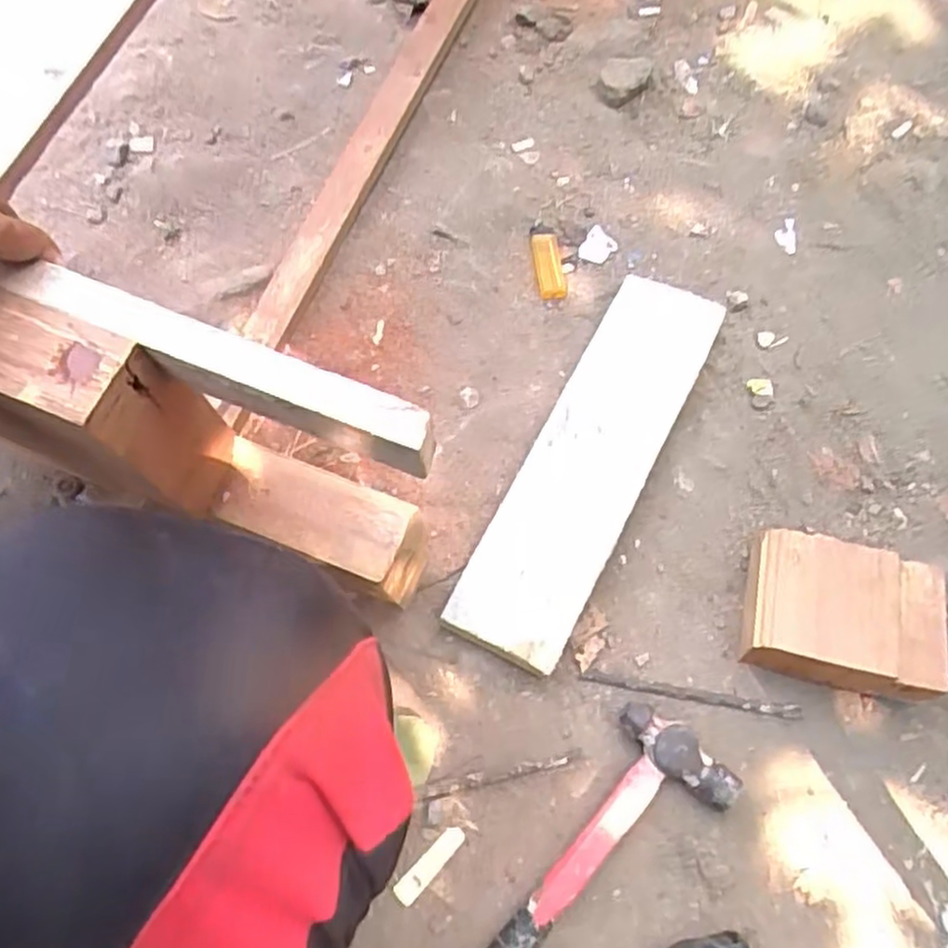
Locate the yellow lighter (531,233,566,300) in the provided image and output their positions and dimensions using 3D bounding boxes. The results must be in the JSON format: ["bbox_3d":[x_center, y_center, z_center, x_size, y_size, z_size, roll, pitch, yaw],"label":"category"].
[{"bbox_3d":[0.070,-0.194,0.694,0.025,0.012,0.069,-8,70,-1],"label":"yellow lighter"}]

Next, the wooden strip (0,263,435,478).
[{"bbox_3d":[-0.118,-0.051,0.342,0.214,0.035,0.022,23,72,6],"label":"wooden strip"}]

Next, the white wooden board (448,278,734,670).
[{"bbox_3d":[0.097,-0.014,0.620,0.095,0.039,0.356,26,73,11],"label":"white wooden board"}]

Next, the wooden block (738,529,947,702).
[{"bbox_3d":[0.279,0.106,0.564,0.133,0.056,0.101,13,71,7],"label":"wooden block"}]

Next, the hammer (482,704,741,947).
[{"bbox_3d":[0.049,0.301,0.509,0.084,0.036,0.312,42,76,15],"label":"hammer"}]

